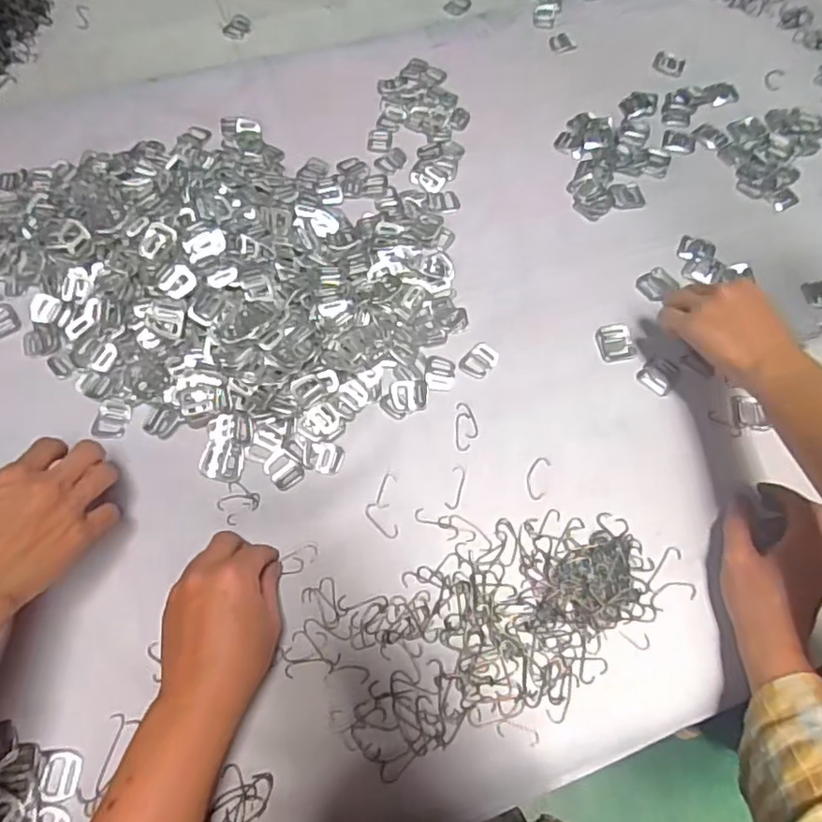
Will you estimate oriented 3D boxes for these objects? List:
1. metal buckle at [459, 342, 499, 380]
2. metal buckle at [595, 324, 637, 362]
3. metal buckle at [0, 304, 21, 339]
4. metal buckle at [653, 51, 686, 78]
[{"bbox_3d":[0.063,-0.046,0.549,0.026,0.004,0.037,38,70,13],"label":"metal buckle"},{"bbox_3d":[0.191,-0.064,0.561,0.035,0.008,0.035,-8,67,-6],"label":"metal buckle"},{"bbox_3d":[-0.365,-0.081,0.539,0.026,0.004,0.035,-34,72,-16],"label":"metal buckle"},{"bbox_3d":[0.309,-0.415,0.722,0.036,0.004,0.038,22,67,7],"label":"metal buckle"}]

